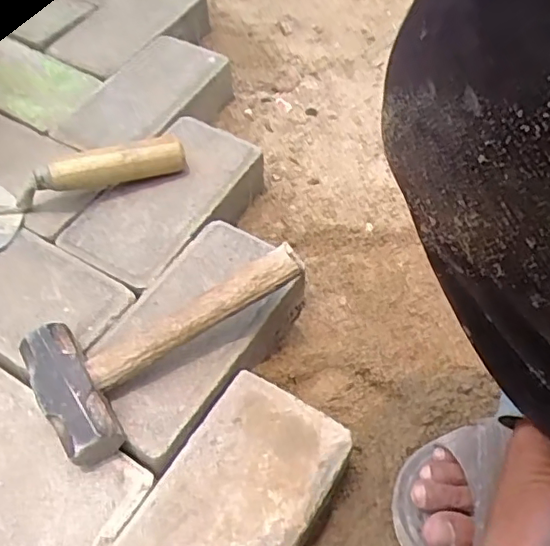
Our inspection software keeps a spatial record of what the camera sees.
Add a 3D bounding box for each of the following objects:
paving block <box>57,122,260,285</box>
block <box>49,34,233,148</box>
[{"bbox_3d":[-0.102,-0.061,0.583,0.109,0.069,0.204,25,57,18],"label":"paving block"},{"bbox_3d":[-0.145,-0.186,0.684,0.112,0.067,0.207,24,60,17],"label":"block"}]

